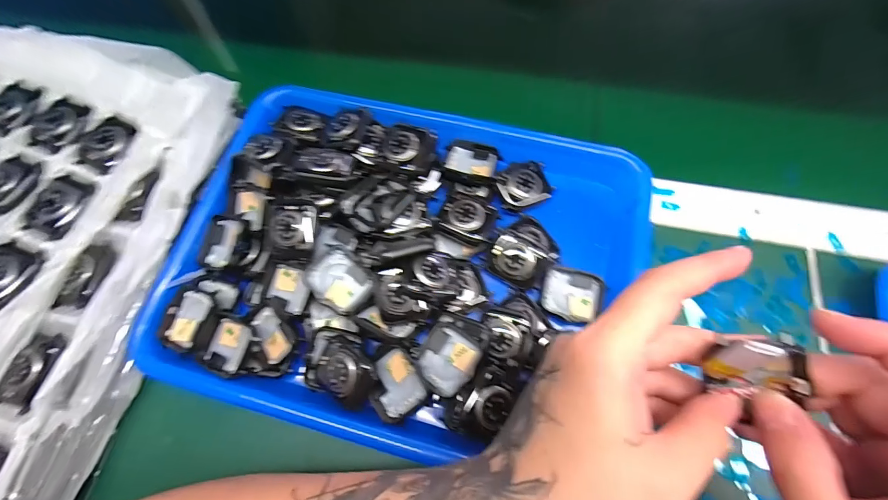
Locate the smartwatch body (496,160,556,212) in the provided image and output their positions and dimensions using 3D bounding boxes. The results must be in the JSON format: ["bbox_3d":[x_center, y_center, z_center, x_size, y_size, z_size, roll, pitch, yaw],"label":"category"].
[{"bbox_3d":[0.064,-0.052,0.308,0.043,0.012,0.033,-23,70,-6],"label":"smartwatch body"}]

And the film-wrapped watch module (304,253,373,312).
[{"bbox_3d":[-0.073,0.022,0.269,0.037,0.012,0.034,35,75,14],"label":"film-wrapped watch module"}]

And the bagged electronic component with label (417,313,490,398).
[{"bbox_3d":[0.005,0.069,0.260,0.040,0.014,0.051,26,73,12],"label":"bagged electronic component with label"}]

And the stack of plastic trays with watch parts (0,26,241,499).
[{"bbox_3d":[-0.359,-0.008,0.278,0.319,0.056,0.343,12,70,7],"label":"stack of plastic trays with watch parts"}]

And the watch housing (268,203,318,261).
[{"bbox_3d":[-0.110,-0.013,0.278,0.033,0.018,0.037,9,70,6],"label":"watch housing"}]

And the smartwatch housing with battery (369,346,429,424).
[{"bbox_3d":[-0.033,0.088,0.253,0.035,0.015,0.042,-30,71,-8],"label":"smartwatch housing with battery"}]

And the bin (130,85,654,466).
[{"bbox_3d":[-0.028,0.003,0.283,0.323,0.047,0.245,12,70,7],"label":"bin"}]

